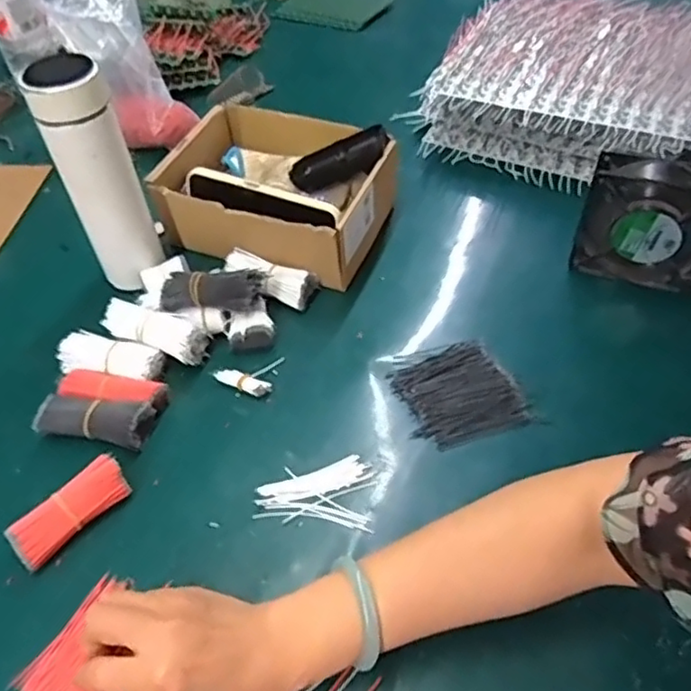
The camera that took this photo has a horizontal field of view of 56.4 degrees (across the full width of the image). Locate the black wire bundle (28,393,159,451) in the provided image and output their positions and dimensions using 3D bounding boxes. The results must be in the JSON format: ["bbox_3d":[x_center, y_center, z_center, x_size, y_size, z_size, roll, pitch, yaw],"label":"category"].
[{"bbox_3d":[-0.214,0.062,0.552,0.091,0.032,0.037,5,49,8],"label":"black wire bundle"}]

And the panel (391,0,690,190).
[{"bbox_3d":[0.287,-0.334,0.819,0.336,0.103,0.306,18,52,17],"label":"panel"}]

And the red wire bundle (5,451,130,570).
[{"bbox_3d":[-0.210,0.128,0.496,0.028,0.035,0.091,32,58,27],"label":"red wire bundle"}]

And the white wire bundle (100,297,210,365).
[{"bbox_3d":[-0.176,-0.011,0.605,0.091,0.045,0.039,16,51,17],"label":"white wire bundle"}]

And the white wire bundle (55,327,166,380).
[{"bbox_3d":[-0.215,0.014,0.596,0.095,0.033,0.041,4,49,7],"label":"white wire bundle"}]

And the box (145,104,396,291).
[{"bbox_3d":[-0.071,-0.169,0.702,0.225,0.097,0.179,15,51,17],"label":"box"}]

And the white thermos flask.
[{"bbox_3d":[-0.225,-0.145,0.605,0.066,0.230,0.055,-19,50,-13],"label":"white thermos flask"}]

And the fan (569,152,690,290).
[{"bbox_3d":[0.286,-0.114,0.608,0.119,0.119,0.034,17,52,18],"label":"fan"}]

